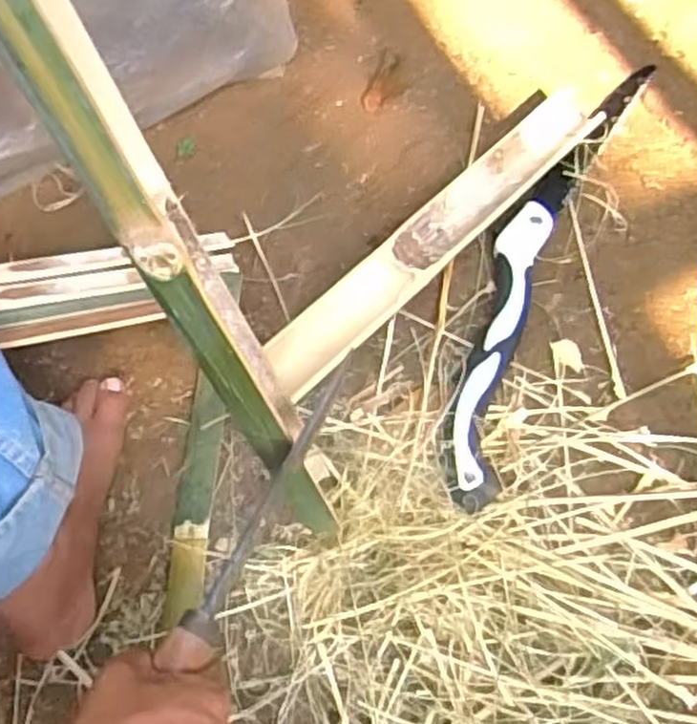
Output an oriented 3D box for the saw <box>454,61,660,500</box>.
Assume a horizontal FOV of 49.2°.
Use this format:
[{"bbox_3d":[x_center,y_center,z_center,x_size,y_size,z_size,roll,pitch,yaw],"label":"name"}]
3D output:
[{"bbox_3d":[0.197,-0.121,0.769,0.079,0.025,0.589,21,62,12],"label":"saw"}]

